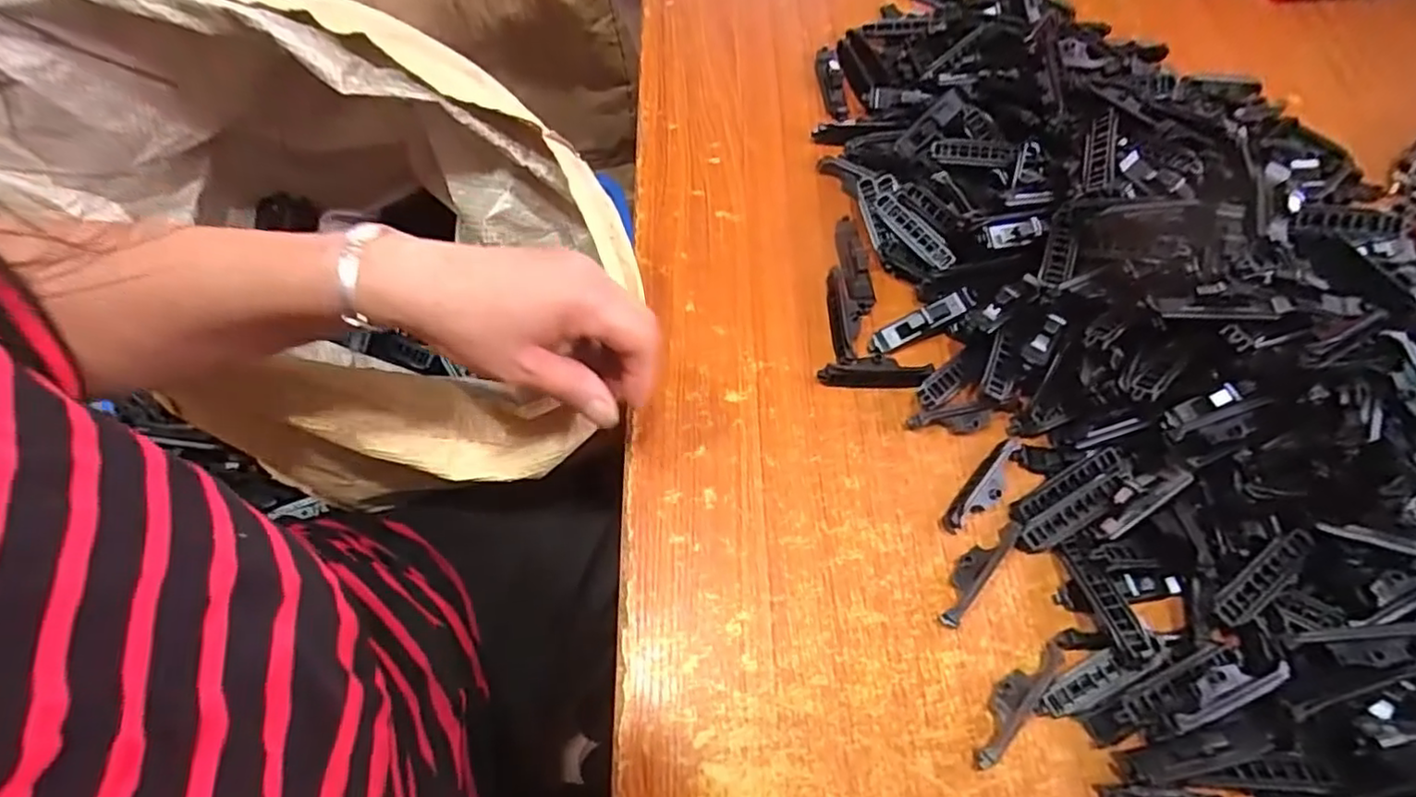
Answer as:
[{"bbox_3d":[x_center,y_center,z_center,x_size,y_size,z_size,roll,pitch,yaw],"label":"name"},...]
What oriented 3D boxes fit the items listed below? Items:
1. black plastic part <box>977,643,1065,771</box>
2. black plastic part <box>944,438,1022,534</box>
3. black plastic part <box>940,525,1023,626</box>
[{"bbox_3d":[0.177,0.171,0.373,0.085,0.015,0.020,-40,72,-19],"label":"black plastic part"},{"bbox_3d":[0.182,0.056,0.423,0.021,0.022,0.078,40,69,15],"label":"black plastic part"},{"bbox_3d":[0.166,0.106,0.404,0.020,0.015,0.078,38,69,15],"label":"black plastic part"}]

